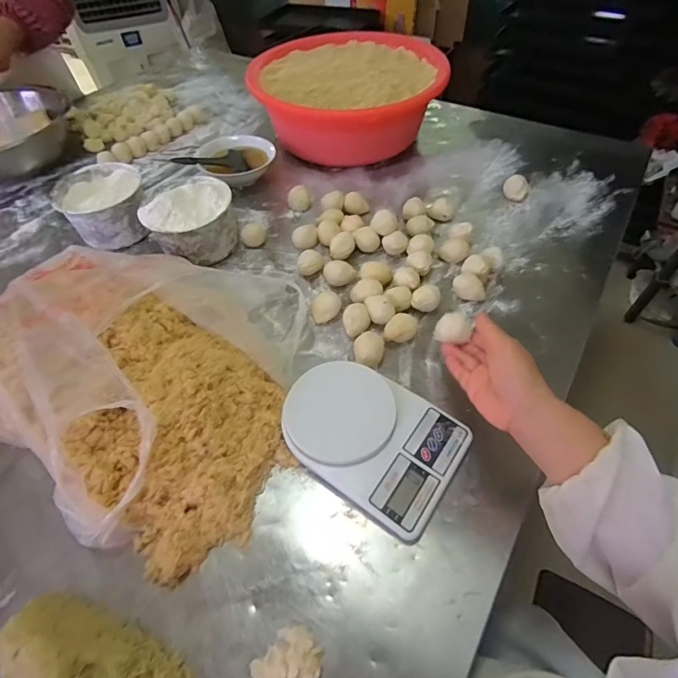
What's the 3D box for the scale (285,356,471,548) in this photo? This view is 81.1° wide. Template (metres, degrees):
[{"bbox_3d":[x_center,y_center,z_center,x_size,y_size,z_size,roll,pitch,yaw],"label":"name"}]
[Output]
[{"bbox_3d":[0.035,0.114,0.482,0.211,0.027,0.151,30,60,22],"label":"scale"}]

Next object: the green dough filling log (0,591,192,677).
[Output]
[{"bbox_3d":[-0.214,0.286,0.340,0.167,0.073,0.070,21,57,17],"label":"green dough filling log"}]

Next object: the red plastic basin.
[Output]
[{"bbox_3d":[-0.006,-0.585,0.924,0.388,0.120,0.426,-2,56,3],"label":"red plastic basin"}]

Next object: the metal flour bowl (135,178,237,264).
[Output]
[{"bbox_3d":[-0.255,-0.207,0.691,0.143,0.116,0.130,-1,53,1],"label":"metal flour bowl"}]

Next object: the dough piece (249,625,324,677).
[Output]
[{"bbox_3d":[-0.049,0.294,0.366,0.062,0.013,0.043,-11,53,-6],"label":"dough piece"}]

